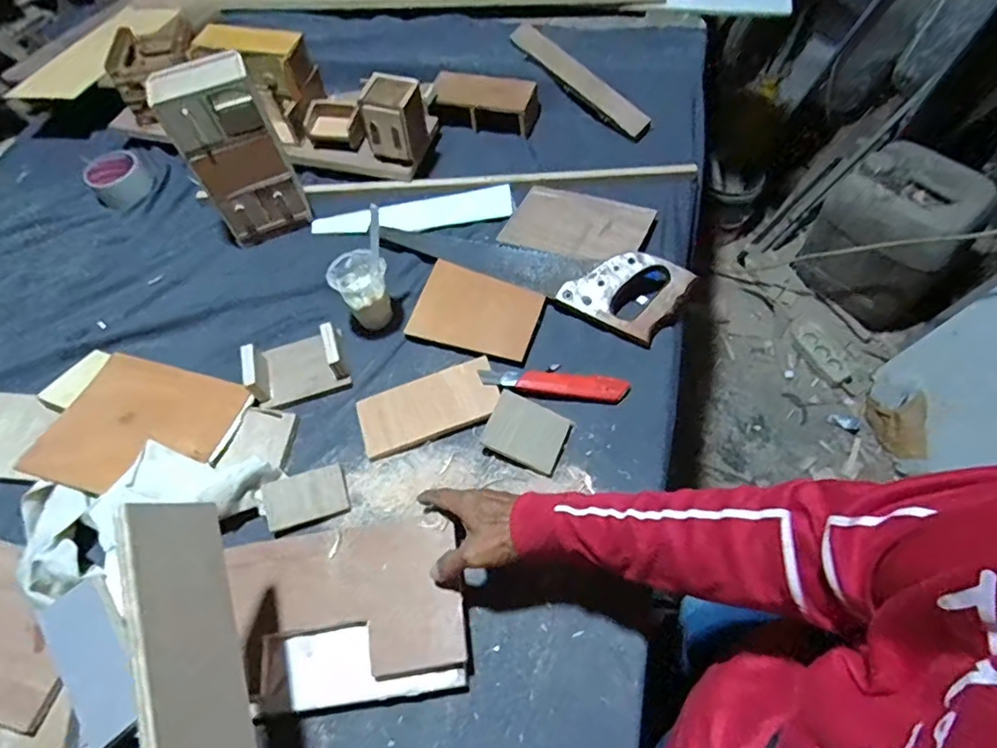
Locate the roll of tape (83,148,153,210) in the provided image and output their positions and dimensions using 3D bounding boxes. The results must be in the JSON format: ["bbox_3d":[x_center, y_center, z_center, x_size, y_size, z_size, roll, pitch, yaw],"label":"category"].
[{"bbox_3d":[-0.614,-0.318,0.912,0.082,0.045,0.082,-3,60,5],"label":"roll of tape"}]

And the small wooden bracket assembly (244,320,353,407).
[{"bbox_3d":[-0.254,-0.012,0.702,0.114,0.038,0.080,-21,60,-5],"label":"small wooden bracket assembly"}]

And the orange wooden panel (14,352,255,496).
[{"bbox_3d":[-0.419,0.065,0.664,0.190,0.006,0.169,18,59,3],"label":"orange wooden panel"}]

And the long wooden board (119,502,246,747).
[{"bbox_3d":[-0.152,0.376,0.326,0.027,0.093,0.608,-16,73,-5],"label":"long wooden board"}]

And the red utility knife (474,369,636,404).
[{"bbox_3d":[0.067,0.012,0.676,0.175,0.014,0.030,3,60,9],"label":"red utility knife"}]

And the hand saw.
[{"bbox_3d":[0.047,-0.156,0.756,0.399,0.025,0.101,24,85,18],"label":"hand saw"}]

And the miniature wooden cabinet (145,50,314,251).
[{"bbox_3d":[-0.354,-0.298,0.774,0.119,0.232,0.071,-21,60,-5],"label":"miniature wooden cabinet"}]

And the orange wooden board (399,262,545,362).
[{"bbox_3d":[-0.028,-0.085,0.738,0.158,0.009,0.115,15,63,15],"label":"orange wooden board"}]

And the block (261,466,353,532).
[{"bbox_3d":[-0.213,0.137,0.627,0.087,0.010,0.055,-14,74,-17],"label":"block"}]

